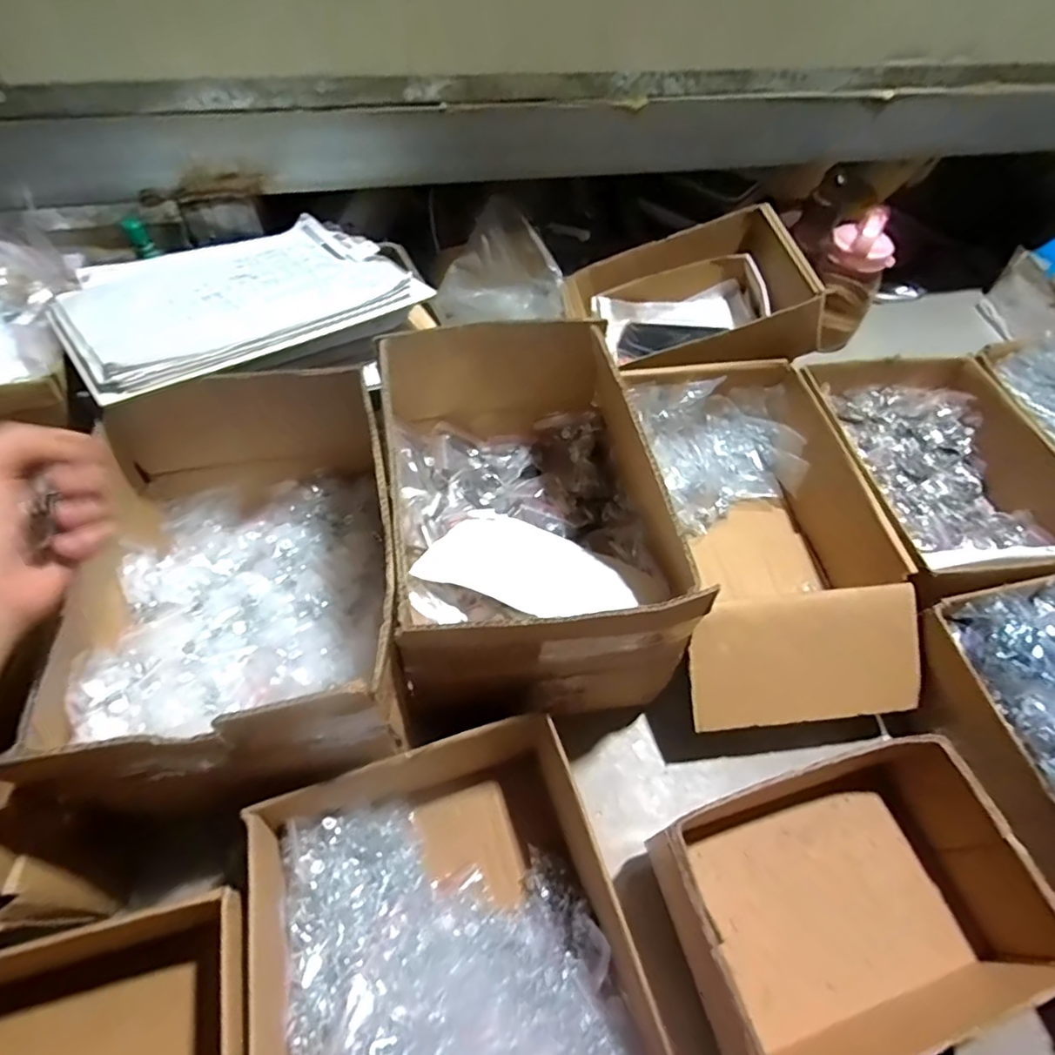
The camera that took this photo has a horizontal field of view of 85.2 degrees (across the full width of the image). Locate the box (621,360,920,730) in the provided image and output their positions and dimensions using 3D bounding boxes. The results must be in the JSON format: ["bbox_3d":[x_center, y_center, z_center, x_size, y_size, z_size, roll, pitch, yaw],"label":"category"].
[{"bbox_3d":[0.240,0.010,0.650,0.267,0.129,0.426,2,56,-2],"label":"box"}]

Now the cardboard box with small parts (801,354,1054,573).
[{"bbox_3d":[0.487,-0.069,0.702,0.255,0.102,0.324,-5,56,-6],"label":"cardboard box with small parts"}]

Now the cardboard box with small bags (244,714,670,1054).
[{"bbox_3d":[-0.045,0.330,0.412,0.264,0.107,0.322,-17,58,-14],"label":"cardboard box with small bags"}]

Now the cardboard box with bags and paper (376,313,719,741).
[{"bbox_3d":[-0.002,-0.019,0.543,0.230,0.176,0.327,-8,57,-8],"label":"cardboard box with bags and paper"}]

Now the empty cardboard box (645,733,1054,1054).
[{"bbox_3d":[0.240,0.284,0.451,0.257,0.093,0.170,-12,57,-11],"label":"empty cardboard box"}]

